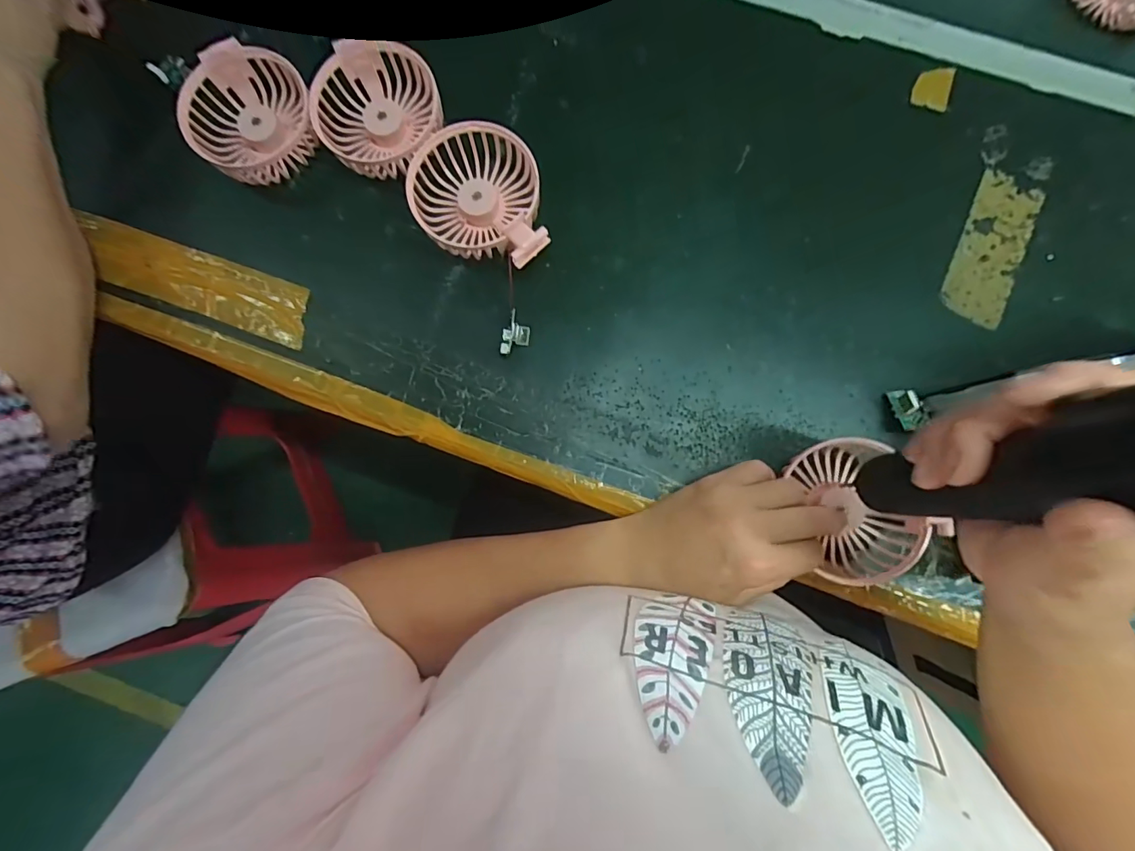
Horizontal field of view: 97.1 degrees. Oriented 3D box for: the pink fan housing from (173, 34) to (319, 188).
[{"bbox_3d":[-0.232,-0.228,0.370,0.085,0.037,0.088,0,83,-1],"label":"pink fan housing"}]

